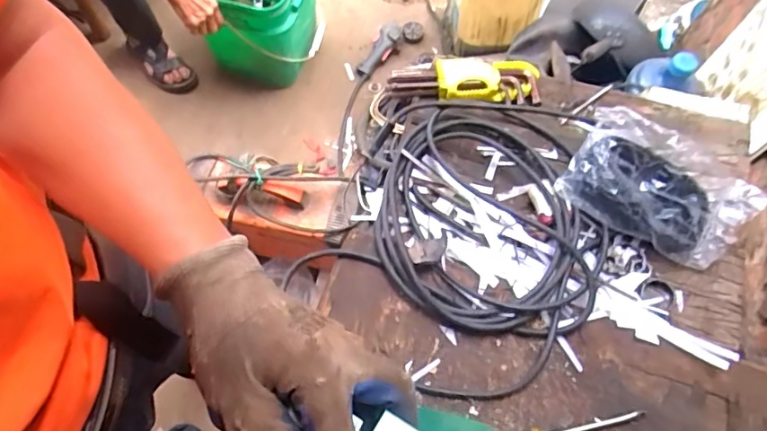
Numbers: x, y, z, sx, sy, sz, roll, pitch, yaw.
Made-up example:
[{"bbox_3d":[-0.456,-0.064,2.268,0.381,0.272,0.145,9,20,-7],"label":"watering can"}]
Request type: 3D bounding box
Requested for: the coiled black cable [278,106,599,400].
[{"bbox_3d":[0.089,0.009,0.534,0.262,0.033,0.325,27,71,9],"label":"coiled black cable"}]

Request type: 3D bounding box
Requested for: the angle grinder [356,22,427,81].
[{"bbox_3d":[0.017,-0.528,1.650,0.107,0.059,0.264,41,73,13],"label":"angle grinder"}]

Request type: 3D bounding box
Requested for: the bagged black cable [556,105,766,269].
[{"bbox_3d":[0.287,-0.035,0.541,0.188,0.054,0.136,24,70,8],"label":"bagged black cable"}]

